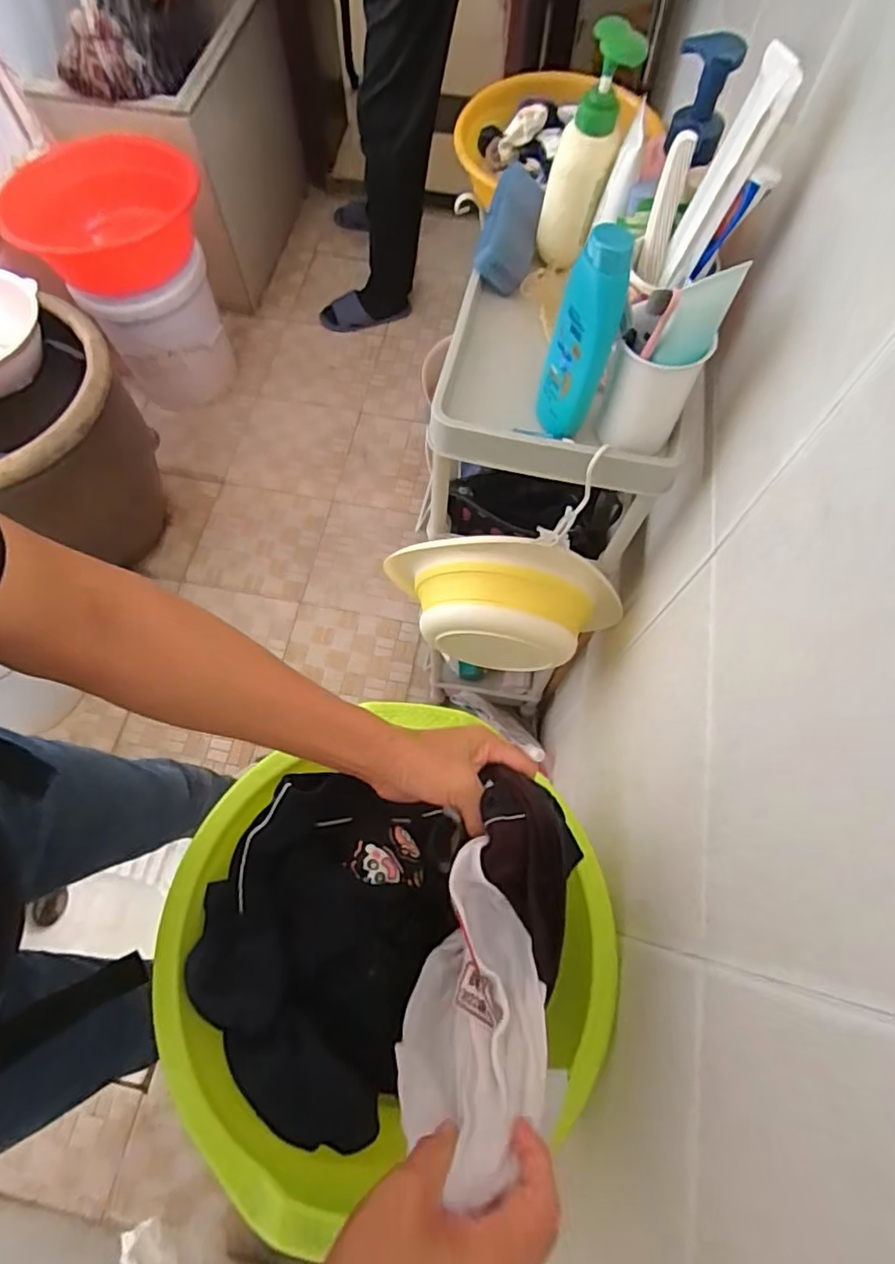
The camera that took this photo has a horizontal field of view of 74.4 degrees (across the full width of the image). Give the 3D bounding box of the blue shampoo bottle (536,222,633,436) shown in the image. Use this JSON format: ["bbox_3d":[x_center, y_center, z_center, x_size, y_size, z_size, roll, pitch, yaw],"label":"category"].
[{"bbox_3d":[0.104,-0.227,0.466,0.047,0.168,0.030,13,68,4],"label":"blue shampoo bottle"}]

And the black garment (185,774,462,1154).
[{"bbox_3d":[-0.123,0.308,0.599,0.221,0.085,0.298,21,69,8],"label":"black garment"}]

